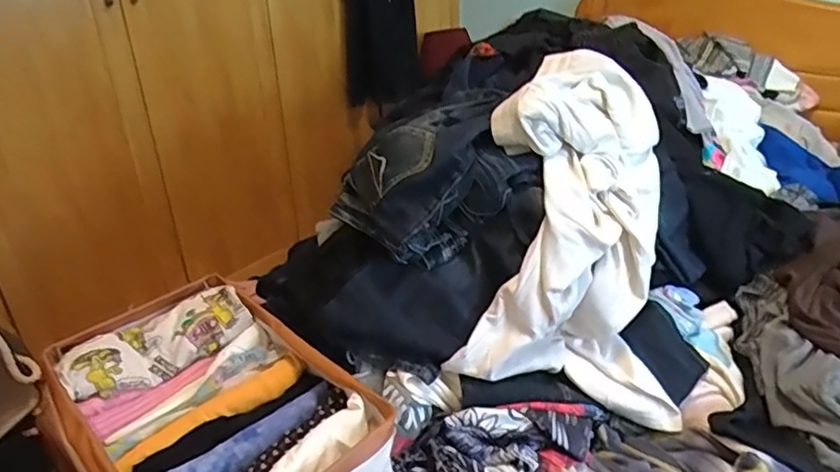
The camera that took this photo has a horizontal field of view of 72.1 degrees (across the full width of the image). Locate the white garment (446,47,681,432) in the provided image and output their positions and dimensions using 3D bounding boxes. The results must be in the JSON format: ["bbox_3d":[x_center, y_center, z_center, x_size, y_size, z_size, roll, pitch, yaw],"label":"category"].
[{"bbox_3d":[0.229,-0.015,0.914,0.318,0.421,0.376,1,28,6],"label":"white garment"}]

